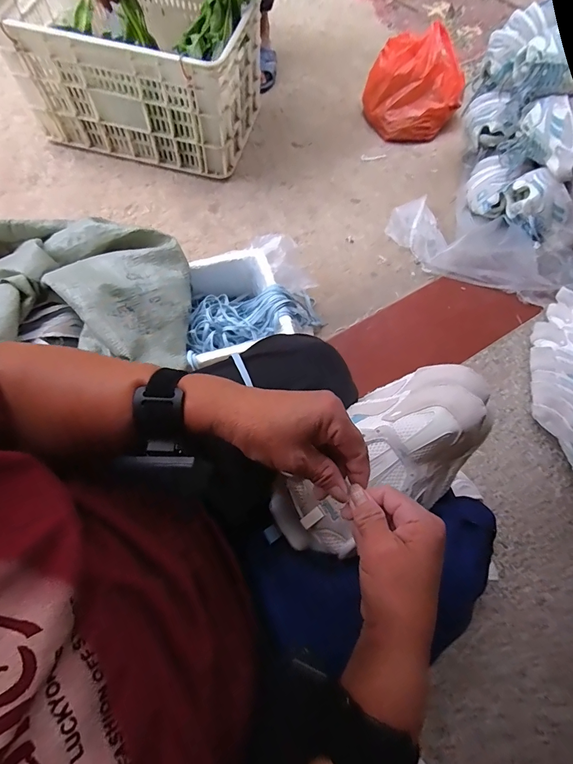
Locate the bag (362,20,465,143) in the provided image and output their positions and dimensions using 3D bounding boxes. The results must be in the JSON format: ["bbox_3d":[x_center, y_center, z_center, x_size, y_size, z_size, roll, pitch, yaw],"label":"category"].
[{"bbox_3d":[0.399,-0.924,1.220,0.269,0.197,0.264,39,73,11],"label":"bag"}]

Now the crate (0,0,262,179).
[{"bbox_3d":[-0.404,-0.889,1.086,0.613,0.298,0.396,11,70,2],"label":"crate"}]

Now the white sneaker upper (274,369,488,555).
[{"bbox_3d":[0.100,0.081,0.401,0.257,0.084,0.124,-39,78,0],"label":"white sneaker upper"}]

